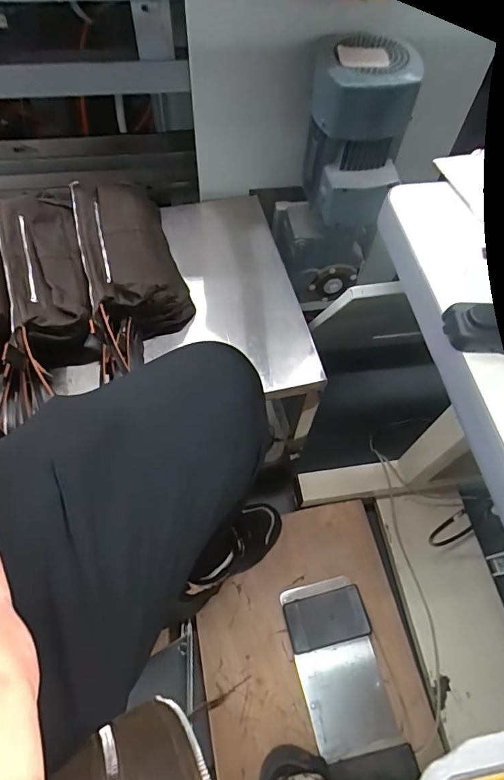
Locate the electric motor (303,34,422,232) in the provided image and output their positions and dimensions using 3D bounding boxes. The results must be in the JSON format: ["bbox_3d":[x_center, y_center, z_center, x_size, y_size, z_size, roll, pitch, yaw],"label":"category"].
[{"bbox_3d":[0.157,-0.385,0.669,0.135,0.228,0.126,5,61,1],"label":"electric motor"}]

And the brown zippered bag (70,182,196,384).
[{"bbox_3d":[-0.189,-0.187,0.688,0.153,0.119,0.267,-12,63,-9],"label":"brown zippered bag"}]

